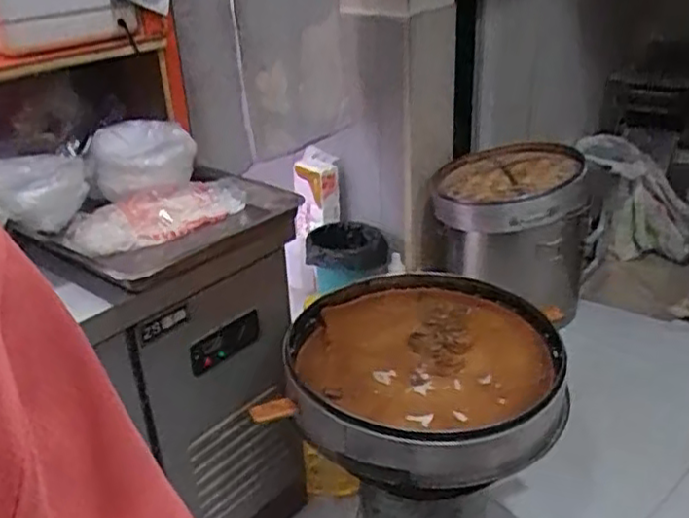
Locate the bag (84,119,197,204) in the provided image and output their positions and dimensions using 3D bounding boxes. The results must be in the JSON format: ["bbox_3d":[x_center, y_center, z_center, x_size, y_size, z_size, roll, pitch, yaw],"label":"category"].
[{"bbox_3d":[-0.313,-0.160,1.069,0.165,0.098,0.096,-13,29,-20],"label":"bag"}]

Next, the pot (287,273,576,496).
[{"bbox_3d":[0.135,0.196,1.230,0.493,0.190,0.422,3,28,11],"label":"pot"}]

